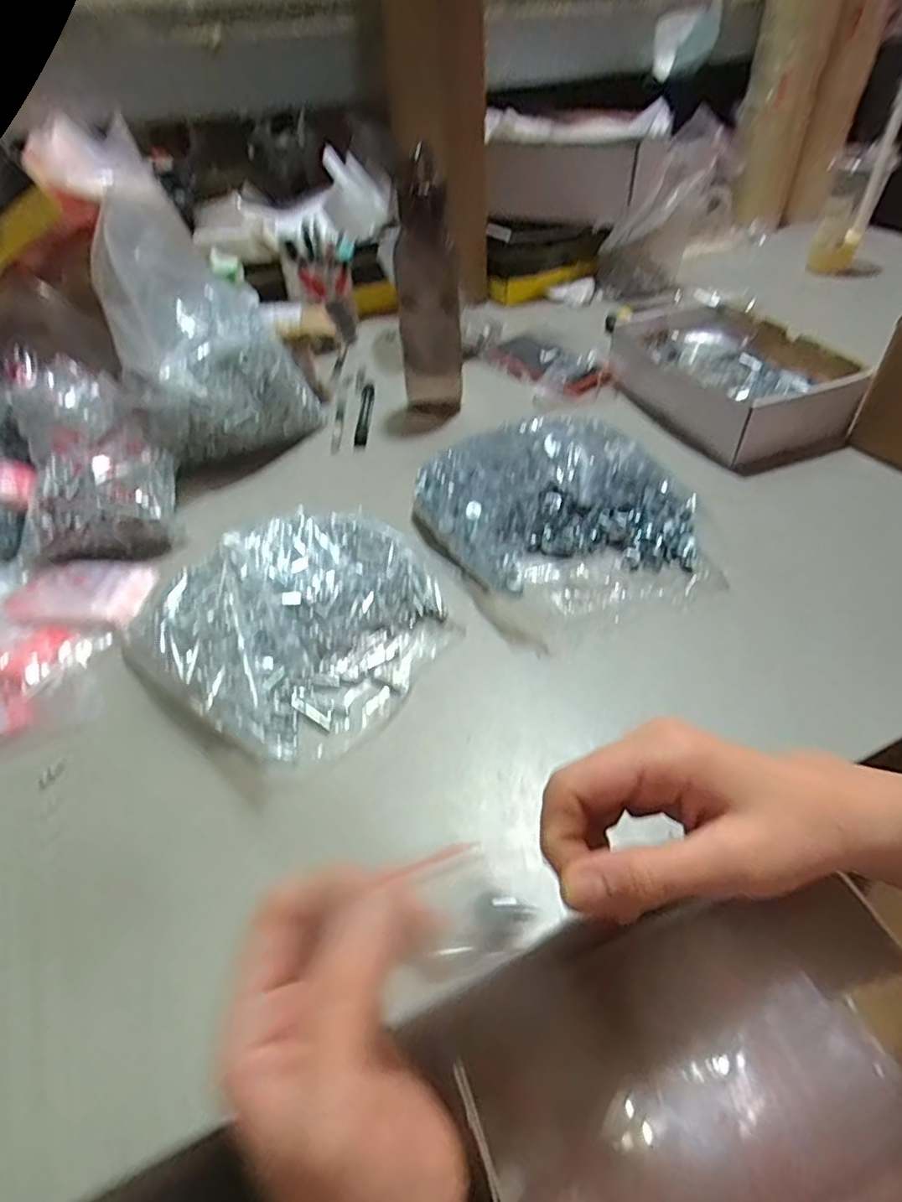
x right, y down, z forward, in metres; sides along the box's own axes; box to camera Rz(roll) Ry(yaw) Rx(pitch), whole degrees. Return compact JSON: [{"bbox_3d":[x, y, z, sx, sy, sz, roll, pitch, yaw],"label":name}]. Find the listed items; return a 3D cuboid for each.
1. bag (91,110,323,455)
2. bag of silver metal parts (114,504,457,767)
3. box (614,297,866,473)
[{"bbox_3d":[-0.245,-0.281,0.636,0.148,0.236,0.196,-12,45,-9],"label":"bag"},{"bbox_3d":[-0.108,0.006,0.466,0.189,0.055,0.211,27,52,28],"label":"bag of silver metal parts"},{"bbox_3d":[0.315,-0.259,0.702,0.178,0.077,0.251,-16,46,-12],"label":"box"}]

